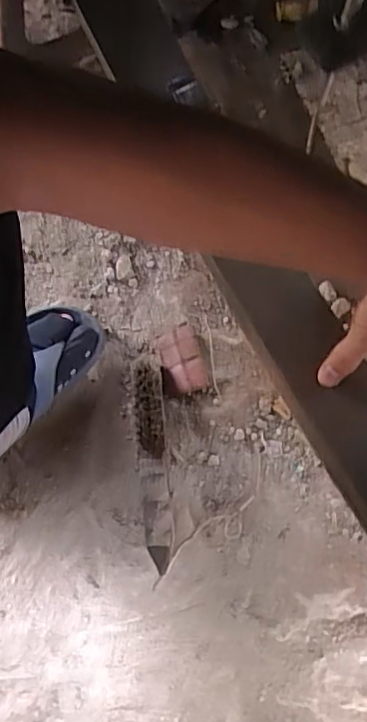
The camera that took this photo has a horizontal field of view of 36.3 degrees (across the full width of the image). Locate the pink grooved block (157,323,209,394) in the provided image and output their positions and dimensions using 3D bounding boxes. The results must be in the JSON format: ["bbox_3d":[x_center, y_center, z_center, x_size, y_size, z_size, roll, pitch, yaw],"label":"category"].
[{"bbox_3d":[0.000,-0.001,0.676,0.047,0.018,0.083,-27,76,18],"label":"pink grooved block"}]

